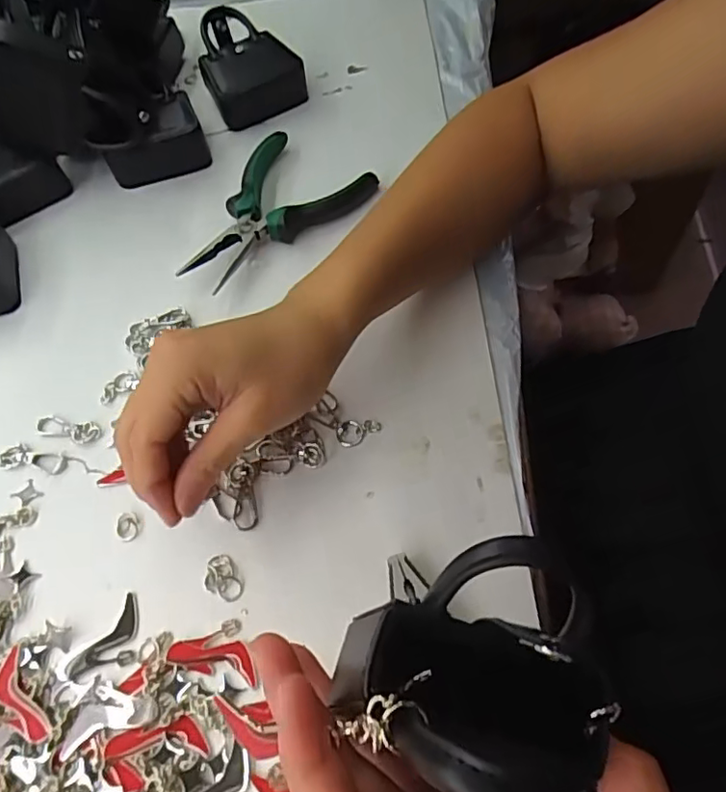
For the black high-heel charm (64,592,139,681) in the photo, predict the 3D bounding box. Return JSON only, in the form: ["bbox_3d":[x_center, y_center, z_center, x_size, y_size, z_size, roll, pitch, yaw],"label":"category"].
[{"bbox_3d":[-0.127,0.126,0.293,0.026,0.004,0.046,31,66,19],"label":"black high-heel charm"}]

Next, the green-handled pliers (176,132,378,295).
[{"bbox_3d":[-0.064,-0.131,0.423,0.095,0.024,0.144,25,64,17],"label":"green-handled pliers"}]

